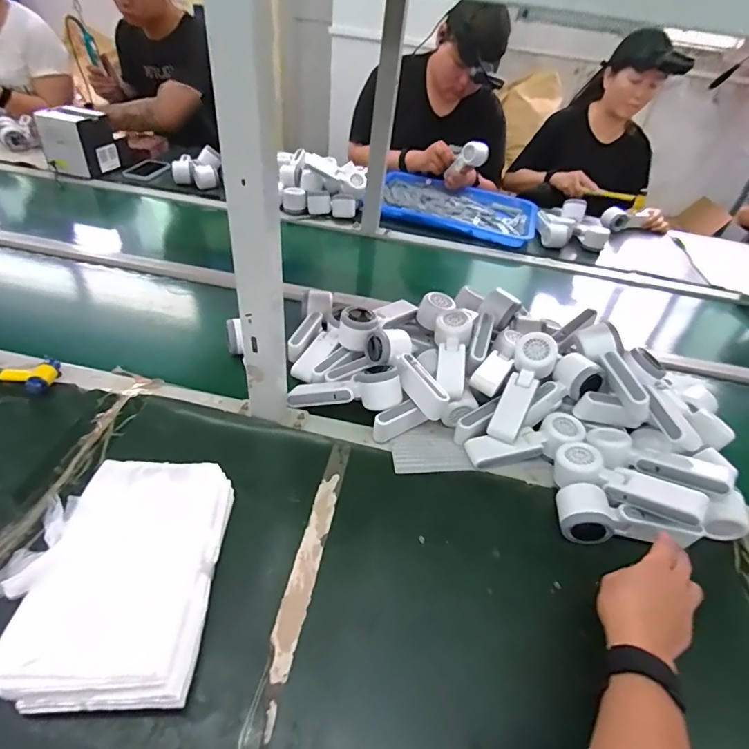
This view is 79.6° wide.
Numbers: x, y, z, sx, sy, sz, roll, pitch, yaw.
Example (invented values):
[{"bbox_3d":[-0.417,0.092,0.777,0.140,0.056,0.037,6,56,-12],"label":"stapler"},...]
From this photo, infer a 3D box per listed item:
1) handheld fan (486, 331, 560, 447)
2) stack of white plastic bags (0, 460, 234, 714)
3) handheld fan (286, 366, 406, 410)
[{"bbox_3d":[0.214,0.019,0.652,0.057,0.039,0.167,24,79,18],"label":"handheld fan"},{"bbox_3d":[-0.253,0.191,0.448,0.182,0.048,0.233,2,42,-7],"label":"stack of white plastic bags"},{"bbox_3d":[-0.044,0.021,0.651,0.165,0.045,0.065,-8,44,14],"label":"handheld fan"}]

